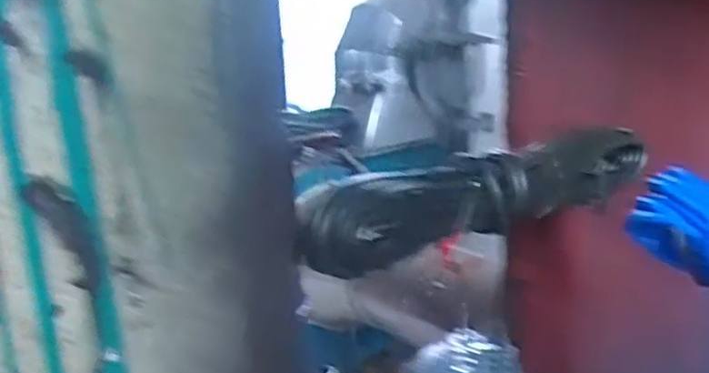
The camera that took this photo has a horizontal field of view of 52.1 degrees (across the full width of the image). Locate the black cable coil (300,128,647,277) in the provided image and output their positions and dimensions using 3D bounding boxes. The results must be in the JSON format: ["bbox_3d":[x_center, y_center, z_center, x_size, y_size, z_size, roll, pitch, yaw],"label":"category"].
[{"bbox_3d":[0.118,0.005,0.626,0.361,0.068,0.044,-10,11,-31],"label":"black cable coil"}]

